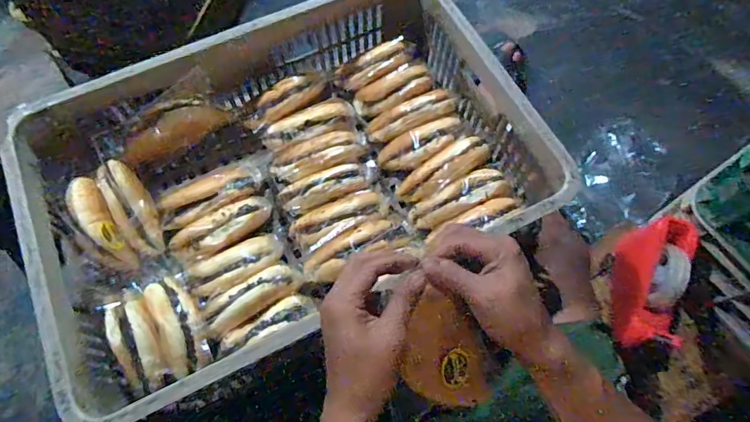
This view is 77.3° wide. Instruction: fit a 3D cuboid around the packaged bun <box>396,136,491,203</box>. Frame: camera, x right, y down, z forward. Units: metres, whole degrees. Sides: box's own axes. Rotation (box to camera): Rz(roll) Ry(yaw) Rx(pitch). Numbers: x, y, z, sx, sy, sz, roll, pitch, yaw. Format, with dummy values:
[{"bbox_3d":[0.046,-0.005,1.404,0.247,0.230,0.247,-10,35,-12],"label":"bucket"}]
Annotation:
[{"bbox_3d":[0.095,-0.055,0.660,0.143,0.047,0.056,-32,69,14],"label":"packaged bun"}]

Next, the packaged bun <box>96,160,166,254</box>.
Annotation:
[{"bbox_3d":[-0.325,-0.007,0.628,0.047,0.042,0.137,-29,91,-11],"label":"packaged bun"}]

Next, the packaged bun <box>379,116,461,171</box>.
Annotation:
[{"bbox_3d":[0.066,-0.092,0.671,0.129,0.038,0.057,-25,68,13],"label":"packaged bun"}]

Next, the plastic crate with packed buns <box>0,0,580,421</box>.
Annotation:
[{"bbox_3d":[-0.115,-0.053,0.641,0.606,0.141,0.455,-25,69,-10],"label":"plastic crate with packed buns"}]

